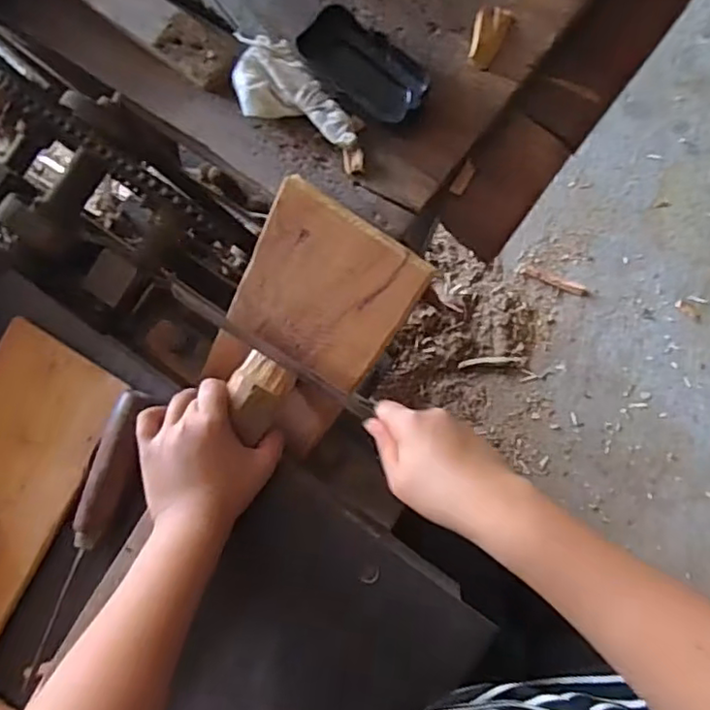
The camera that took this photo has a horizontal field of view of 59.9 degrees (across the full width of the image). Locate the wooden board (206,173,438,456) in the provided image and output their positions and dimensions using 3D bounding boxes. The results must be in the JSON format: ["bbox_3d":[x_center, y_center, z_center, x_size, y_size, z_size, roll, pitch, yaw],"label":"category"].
[{"bbox_3d":[-0.043,-0.025,0.510,0.134,0.024,0.203,36,123,8],"label":"wooden board"}]

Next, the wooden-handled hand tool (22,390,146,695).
[{"bbox_3d":[-0.230,0.157,0.523,0.035,0.022,0.262,20,87,10],"label":"wooden-handled hand tool"}]

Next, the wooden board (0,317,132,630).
[{"bbox_3d":[-0.319,0.116,0.545,0.136,0.017,0.272,29,87,10],"label":"wooden board"}]

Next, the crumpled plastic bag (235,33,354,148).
[{"bbox_3d":[-0.053,-0.199,0.491,0.057,0.025,0.120,-37,80,3],"label":"crumpled plastic bag"}]

